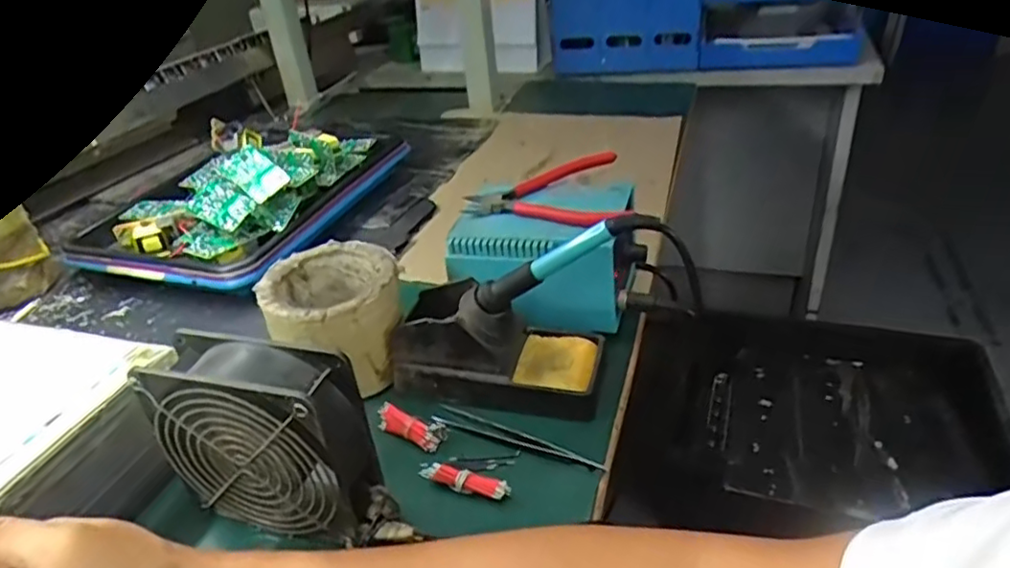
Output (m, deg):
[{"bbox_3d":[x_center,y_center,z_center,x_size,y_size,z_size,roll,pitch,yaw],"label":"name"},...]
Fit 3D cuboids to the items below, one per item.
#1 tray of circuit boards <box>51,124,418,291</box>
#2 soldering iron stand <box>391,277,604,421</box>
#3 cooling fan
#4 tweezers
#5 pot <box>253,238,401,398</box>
[{"bbox_3d":[-0.290,-0.114,0.726,0.244,0.095,0.318,8,35,22],"label":"tray of circuit boards"},{"bbox_3d":[-0.006,0.042,0.471,0.146,0.065,0.072,3,35,16],"label":"soldering iron stand"},{"bbox_3d":[-0.132,0.092,0.370,0.130,0.119,0.042,5,35,18],"label":"cooling fan"},{"bbox_3d":[0.008,0.100,0.433,0.126,0.006,0.017,10,37,25],"label":"tweezers"},{"bbox_3d":[-0.127,0.027,0.496,0.096,0.083,0.096,-5,34,4],"label":"pot"}]

